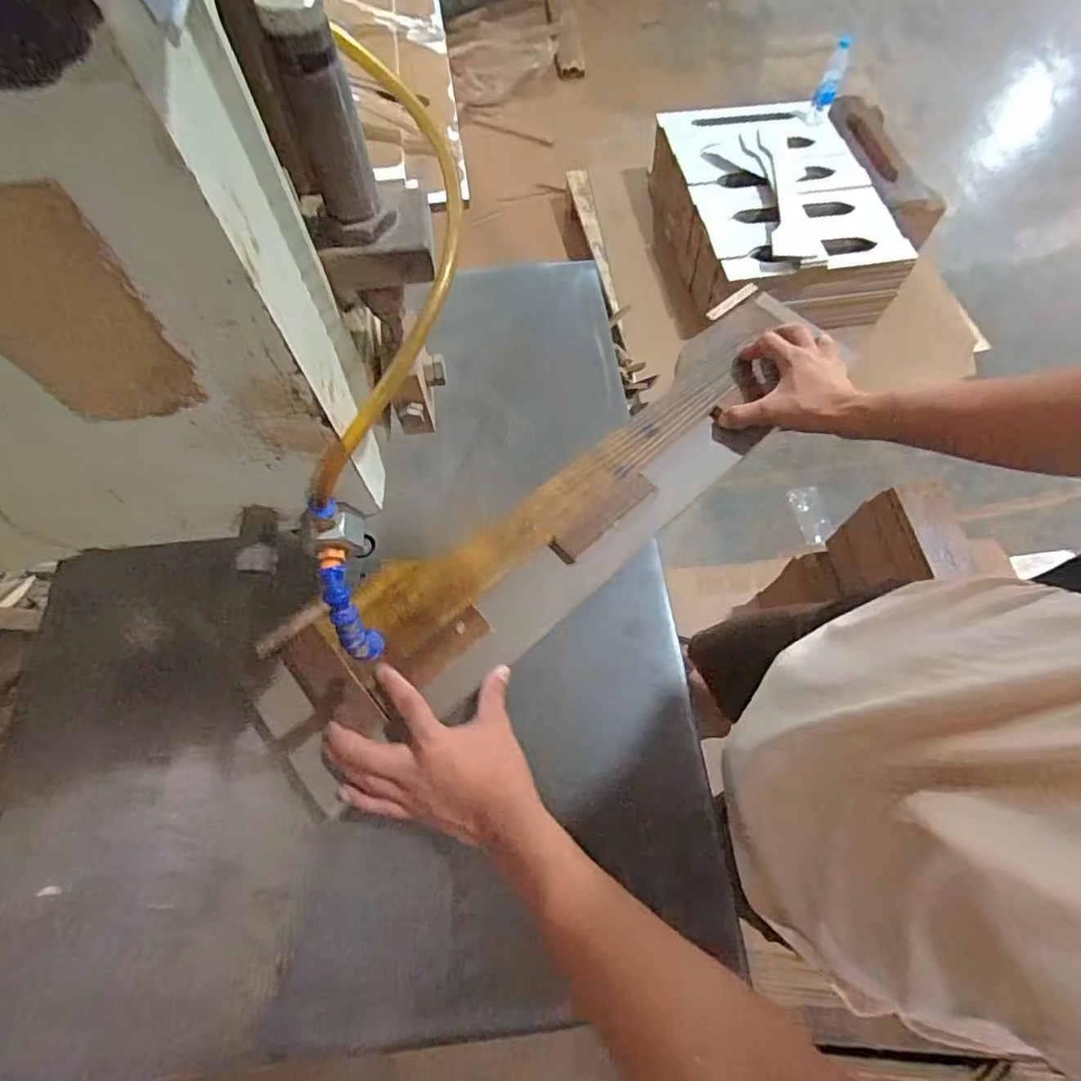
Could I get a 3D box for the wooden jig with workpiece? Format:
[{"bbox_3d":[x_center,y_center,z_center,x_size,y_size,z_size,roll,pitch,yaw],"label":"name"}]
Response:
[{"bbox_3d":[0.036,-0.035,0.558,0.664,0.048,0.153,-39,72,-17],"label":"wooden jig with workpiece"}]

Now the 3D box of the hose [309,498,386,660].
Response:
[{"bbox_3d":[-0.112,0.024,0.325,0.025,0.022,0.101,-8,106,-5],"label":"hose"}]

